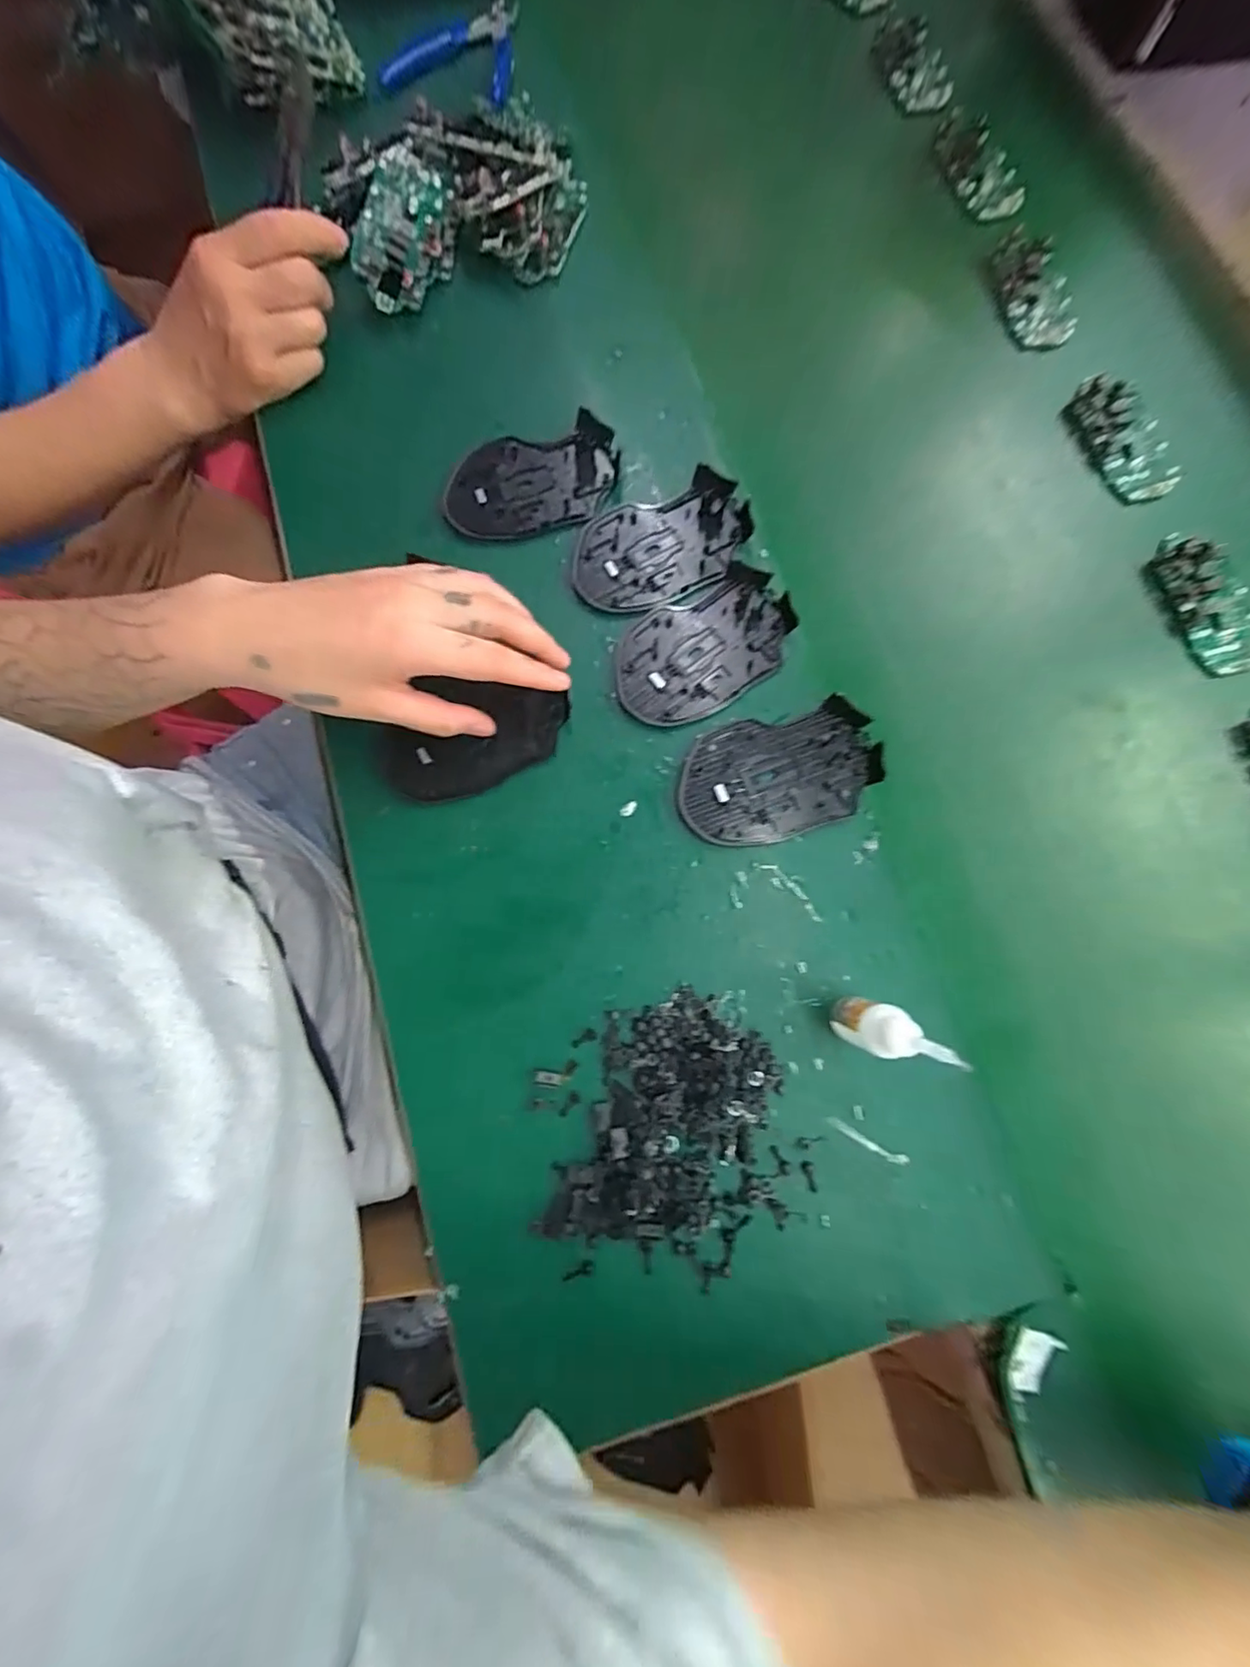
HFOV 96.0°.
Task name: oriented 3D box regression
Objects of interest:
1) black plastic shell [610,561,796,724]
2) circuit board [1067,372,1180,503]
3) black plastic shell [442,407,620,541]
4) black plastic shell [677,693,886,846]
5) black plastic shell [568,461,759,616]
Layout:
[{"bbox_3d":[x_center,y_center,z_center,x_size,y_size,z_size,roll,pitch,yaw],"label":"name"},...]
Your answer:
[{"bbox_3d":[0.048,-0.113,0.344,0.113,0.010,0.072,-29,81,-6],"label":"black plastic shell"},{"bbox_3d":[0.340,-0.269,0.383,0.045,0.013,0.092,-18,80,-4],"label":"circuit board"},{"bbox_3d":[-0.061,-0.231,0.368,0.114,0.010,0.069,-17,80,-4],"label":"black plastic shell"},{"bbox_3d":[0.088,-0.034,0.326,0.113,0.016,0.071,-14,80,-4],"label":"black plastic shell"},{"bbox_3d":[0.023,-0.183,0.357,0.114,0.011,0.073,-21,80,-5],"label":"black plastic shell"}]

